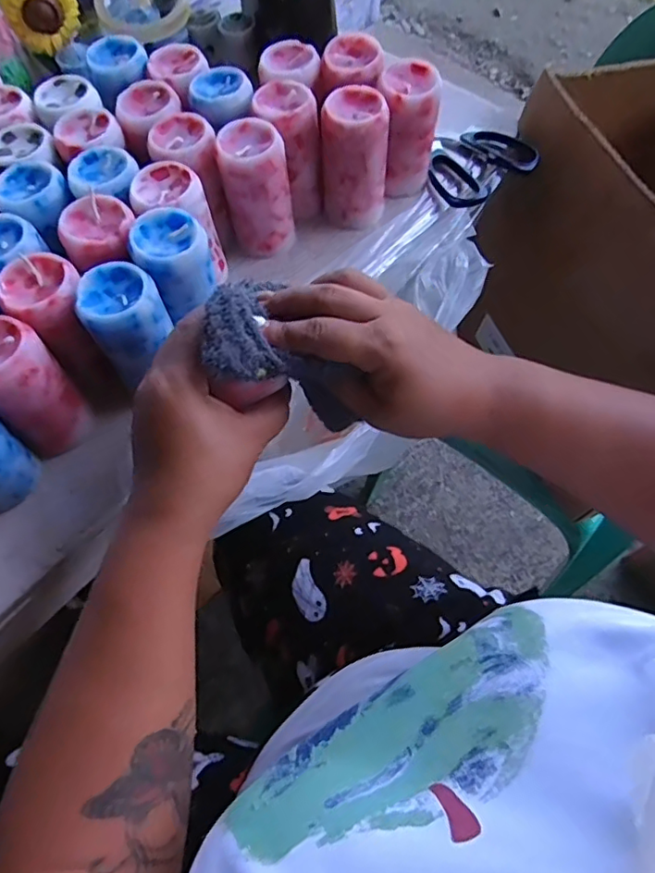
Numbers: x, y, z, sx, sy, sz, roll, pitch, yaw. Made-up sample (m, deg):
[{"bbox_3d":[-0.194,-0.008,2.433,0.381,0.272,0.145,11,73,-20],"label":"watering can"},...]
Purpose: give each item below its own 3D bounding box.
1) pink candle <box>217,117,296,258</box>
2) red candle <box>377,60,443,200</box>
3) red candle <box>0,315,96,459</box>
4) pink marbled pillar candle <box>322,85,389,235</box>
[{"bbox_3d":[-0.057,-0.195,0.449,0.054,0.089,0.053,-11,65,-4],"label":"pink candle"},{"bbox_3d":[0.063,-0.253,0.471,0.053,0.093,0.053,3,65,2],"label":"red candle"},{"bbox_3d":[-0.195,-0.032,0.370,0.047,0.086,0.052,-34,69,-14],"label":"red candle"},{"bbox_3d":[0.021,-0.226,0.462,0.055,0.094,0.053,3,65,2],"label":"pink marbled pillar candle"}]

